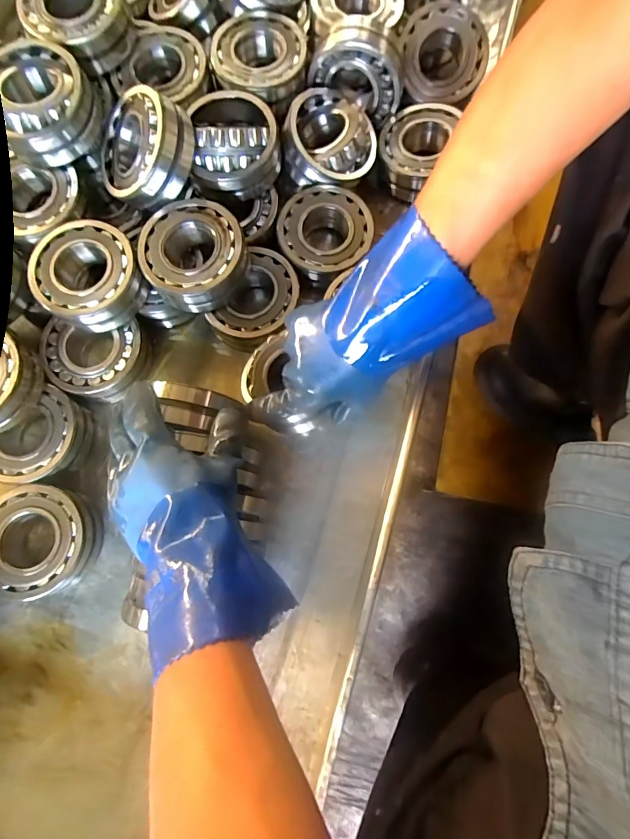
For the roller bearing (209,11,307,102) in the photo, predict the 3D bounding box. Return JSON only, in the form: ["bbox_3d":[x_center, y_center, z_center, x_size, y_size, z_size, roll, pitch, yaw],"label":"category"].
[{"bbox_3d":[-0.070,-0.448,0.532,0.112,0.028,0.123,0,78,1],"label":"roller bearing"}]

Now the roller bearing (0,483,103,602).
[{"bbox_3d":[-0.297,0.128,0.464,0.107,0.050,0.110,15,79,4],"label":"roller bearing"}]

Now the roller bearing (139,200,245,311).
[{"bbox_3d":[-0.136,-0.189,0.491,0.114,0.043,0.116,0,78,1],"label":"roller bearing"}]

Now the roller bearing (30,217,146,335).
[{"bbox_3d":[-0.255,-0.162,0.487,0.109,0.050,0.112,0,78,1],"label":"roller bearing"}]

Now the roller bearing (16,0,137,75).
[{"bbox_3d":[-0.277,-0.474,0.506,0.113,0.046,0.117,0,78,1],"label":"roller bearing"}]

